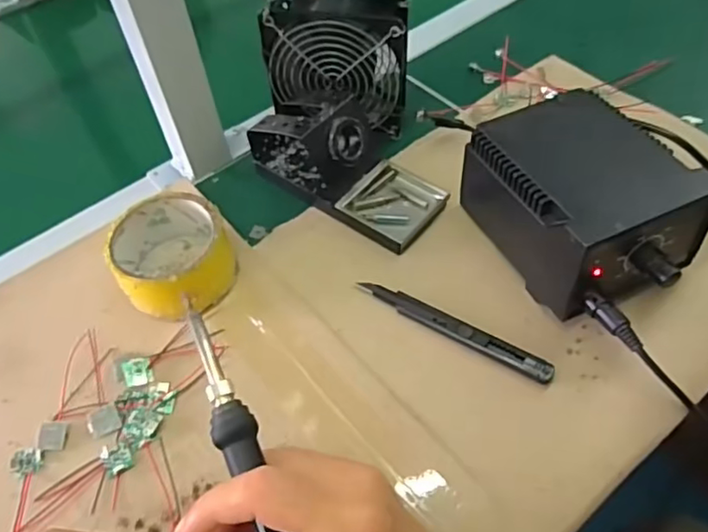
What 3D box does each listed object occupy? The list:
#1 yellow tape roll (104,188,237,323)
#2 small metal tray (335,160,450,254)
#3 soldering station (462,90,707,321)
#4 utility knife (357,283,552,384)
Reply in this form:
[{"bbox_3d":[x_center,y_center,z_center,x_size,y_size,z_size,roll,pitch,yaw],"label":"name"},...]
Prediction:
[{"bbox_3d":[-0.136,-0.006,0.455,0.086,0.048,0.091,-2,52,2],"label":"yellow tape roll"},{"bbox_3d":[0.032,-0.051,0.496,0.070,0.011,0.075,31,60,24],"label":"small metal tray"},{"bbox_3d":[0.166,-0.045,0.439,0.116,0.087,0.154,-22,54,-13],"label":"soldering station"},{"bbox_3d":[0.069,0.044,0.428,0.148,0.010,0.017,27,58,22],"label":"utility knife"}]

